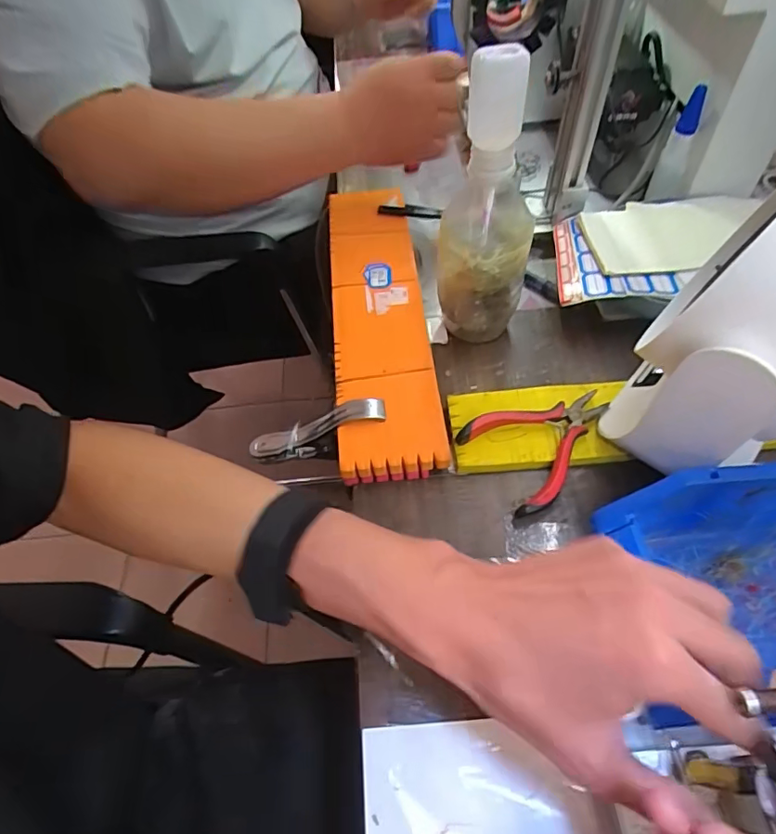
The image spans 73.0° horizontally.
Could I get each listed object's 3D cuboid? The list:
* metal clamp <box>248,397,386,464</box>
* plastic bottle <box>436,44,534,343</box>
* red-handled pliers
[{"bbox_3d":[-0.056,0.013,0.425,0.119,0.032,0.020,-22,54,20],"label":"metal clamp"},{"bbox_3d":[0.076,-0.150,0.412,0.072,0.222,0.059,3,55,7],"label":"plastic bottle"},{"bbox_3d":[0.117,0.016,0.391,0.109,0.015,0.080,-29,58,-15],"label":"red-handled pliers"}]

